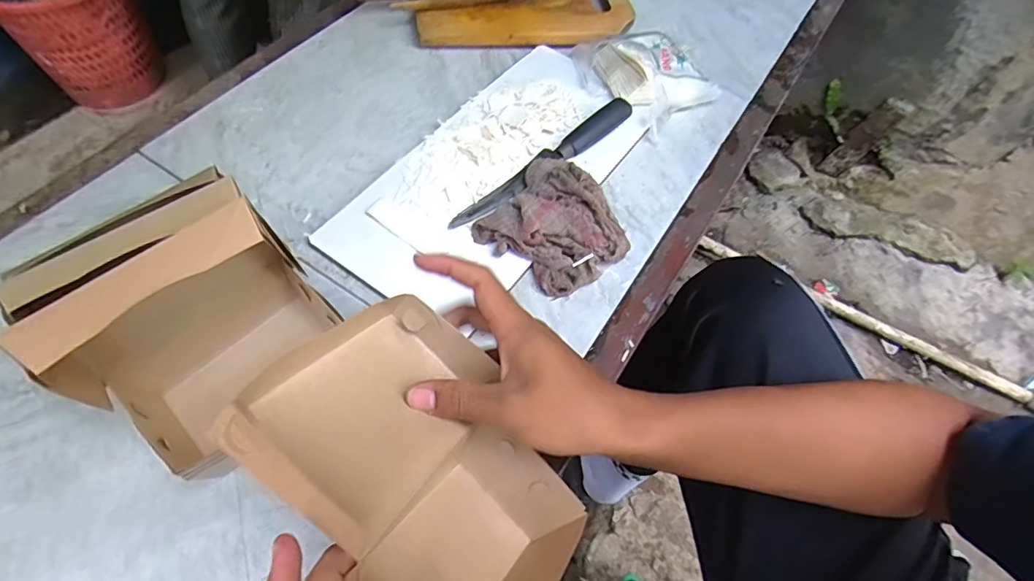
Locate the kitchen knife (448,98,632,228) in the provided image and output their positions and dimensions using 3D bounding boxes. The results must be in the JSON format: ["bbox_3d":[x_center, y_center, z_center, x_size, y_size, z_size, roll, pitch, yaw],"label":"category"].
[{"bbox_3d":[0.031,-0.137,0.550,0.249,0.018,0.030,-38,68,-23],"label":"kitchen knife"}]

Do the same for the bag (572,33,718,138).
[{"bbox_3d":[0.151,-0.270,0.628,0.125,0.063,0.150,-35,67,-21],"label":"bag"}]

